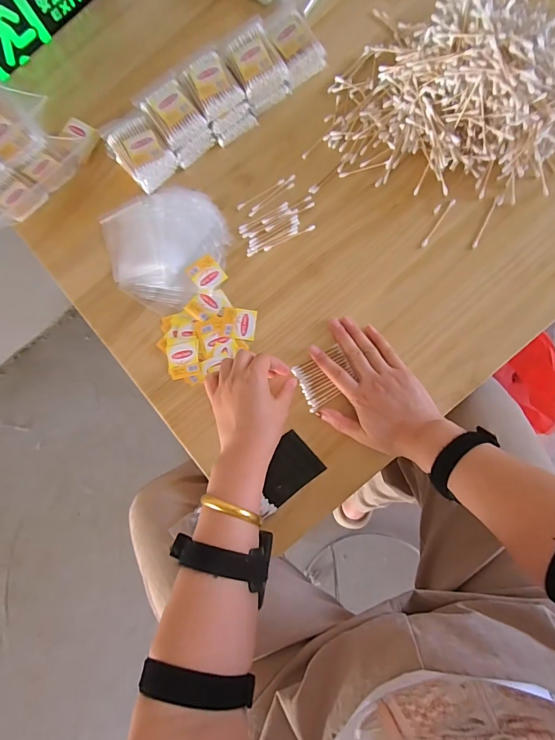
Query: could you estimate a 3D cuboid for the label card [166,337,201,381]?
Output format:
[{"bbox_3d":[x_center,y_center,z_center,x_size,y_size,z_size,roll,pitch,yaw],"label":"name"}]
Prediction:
[{"bbox_3d":[-0.122,-0.017,0.497,0.041,0.006,0.053,-10,84,5],"label":"label card"}]

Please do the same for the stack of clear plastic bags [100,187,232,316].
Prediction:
[{"bbox_3d":[-0.154,-0.171,0.511,0.165,0.015,0.156,43,90,8],"label":"stack of clear plastic bags"}]

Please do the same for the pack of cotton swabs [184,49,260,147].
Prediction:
[{"bbox_3d":[-0.079,-0.355,0.504,0.061,0.052,0.089,-34,82,2],"label":"pack of cotton swabs"}]

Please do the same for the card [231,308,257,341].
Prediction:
[{"bbox_3d":[-0.042,-0.059,0.494,0.029,0.004,0.040,6,86,-5],"label":"card"}]

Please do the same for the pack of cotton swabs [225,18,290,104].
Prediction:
[{"bbox_3d":[-0.028,-0.392,0.502,0.062,0.050,0.083,-25,83,3],"label":"pack of cotton swabs"}]

